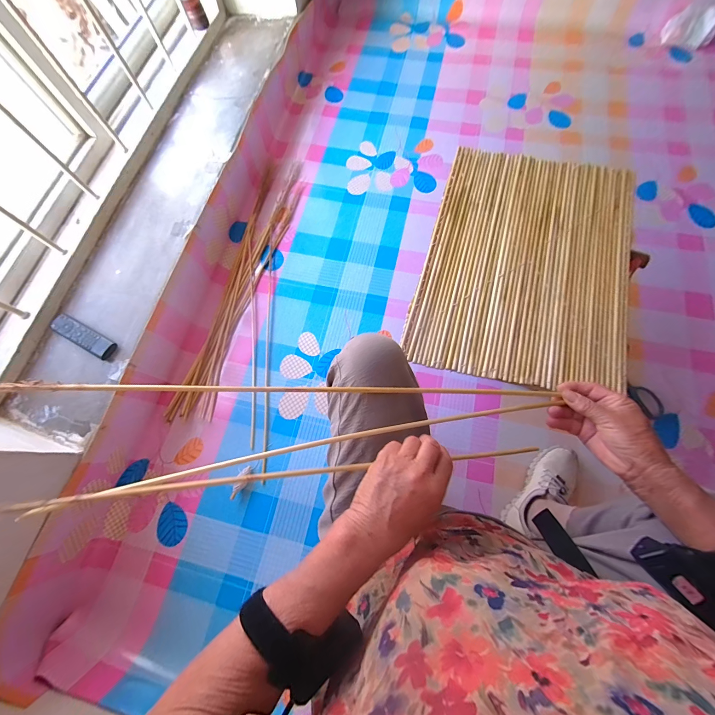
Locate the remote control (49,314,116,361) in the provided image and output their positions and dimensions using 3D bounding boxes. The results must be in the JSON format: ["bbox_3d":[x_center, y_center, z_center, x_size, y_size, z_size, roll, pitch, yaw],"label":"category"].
[{"bbox_3d":[-0.623,-0.048,0.692,0.167,0.017,0.045,27,75,11],"label":"remote control"}]

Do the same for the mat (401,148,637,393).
[{"bbox_3d":[0.310,-0.185,0.565,0.357,0.032,0.476,14,75,6],"label":"mat"}]

